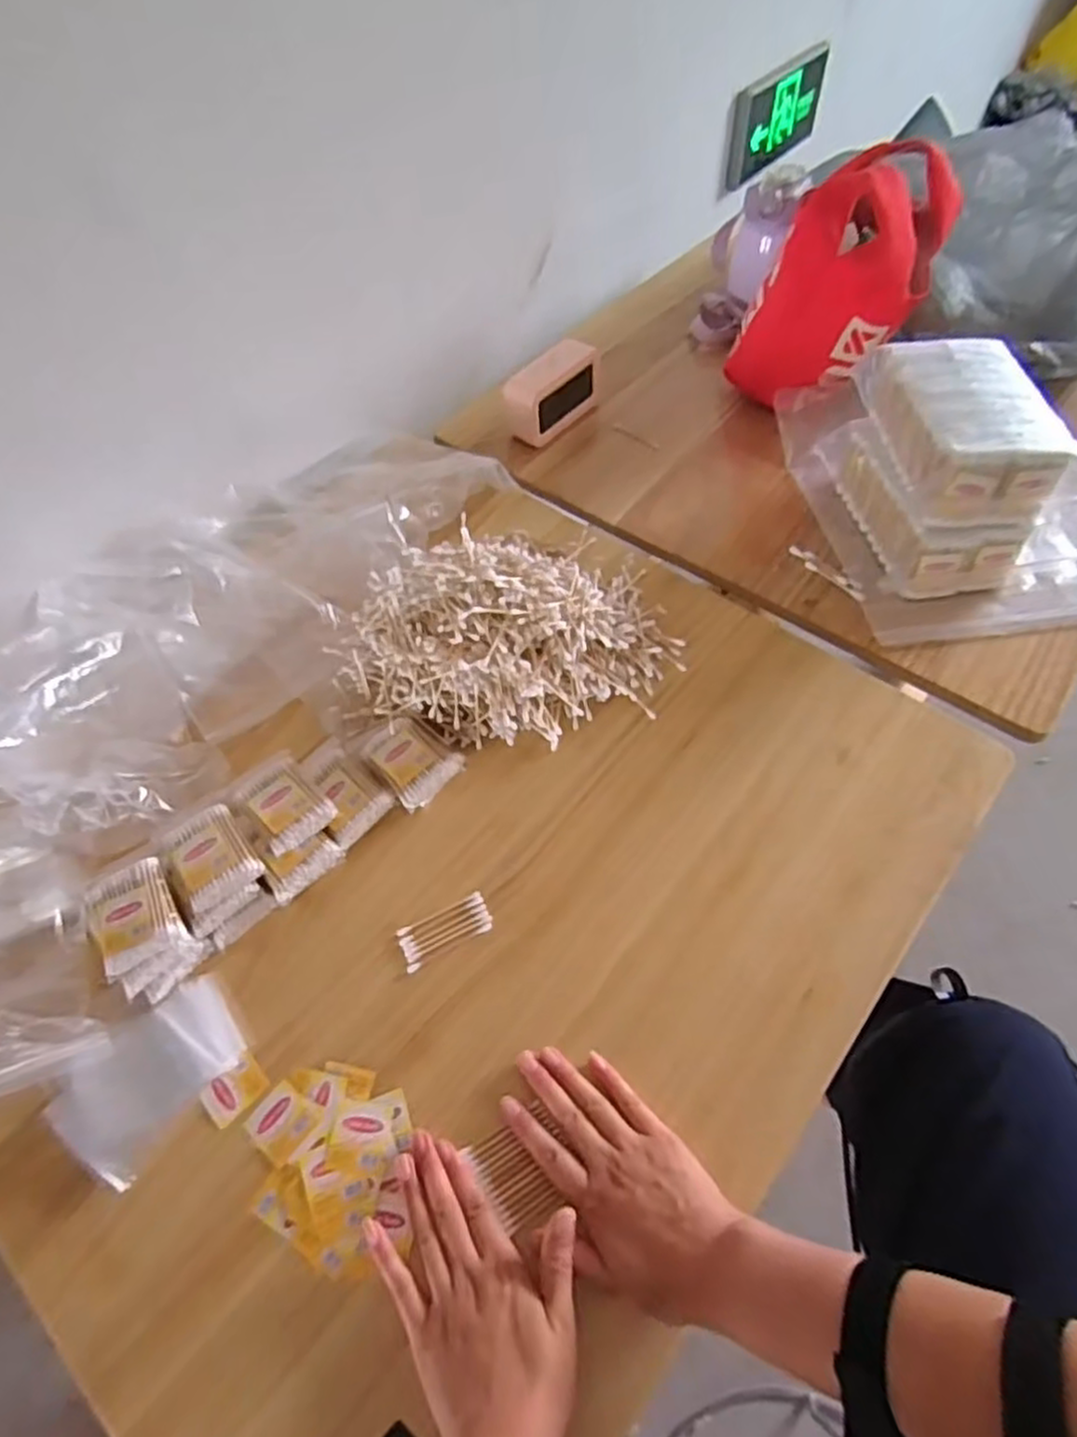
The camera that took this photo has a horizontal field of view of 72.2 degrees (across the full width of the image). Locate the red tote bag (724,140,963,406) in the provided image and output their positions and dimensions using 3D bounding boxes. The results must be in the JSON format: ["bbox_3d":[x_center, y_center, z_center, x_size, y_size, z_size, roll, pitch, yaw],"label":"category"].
[{"bbox_3d":[0.383,-0.543,0.911,0.173,0.245,0.214,27,62,21],"label":"red tote bag"}]

